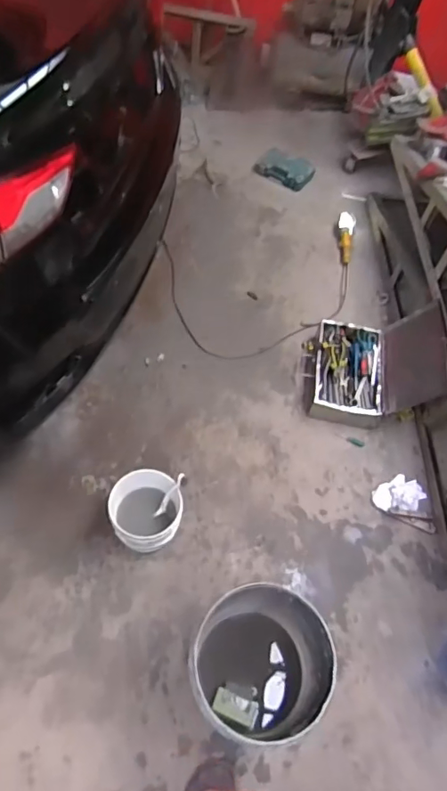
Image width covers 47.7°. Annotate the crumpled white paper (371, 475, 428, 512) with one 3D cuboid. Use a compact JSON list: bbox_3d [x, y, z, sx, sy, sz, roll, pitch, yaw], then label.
[{"bbox_3d":[0.572,0.321,1.633,0.176,0.036,0.124,-22,63,-19],"label":"crumpled white paper"}]

